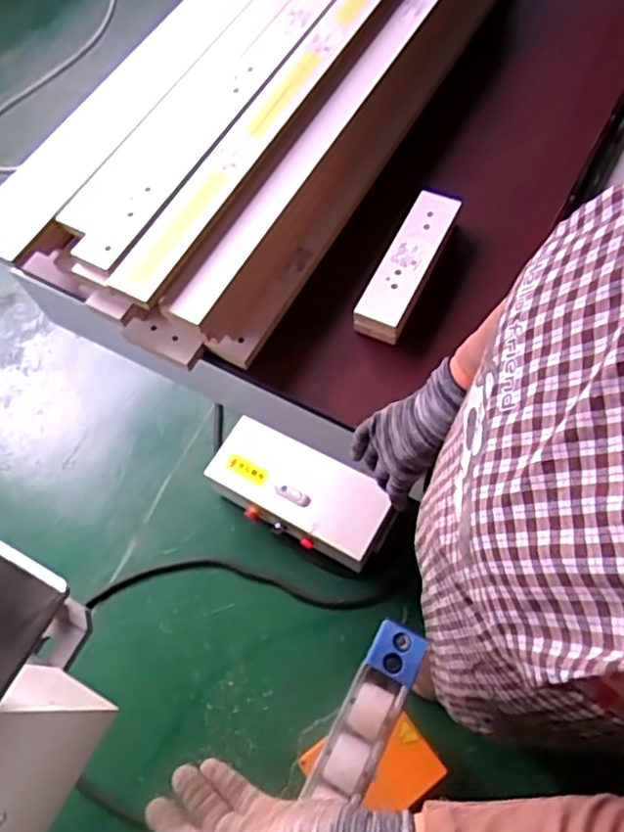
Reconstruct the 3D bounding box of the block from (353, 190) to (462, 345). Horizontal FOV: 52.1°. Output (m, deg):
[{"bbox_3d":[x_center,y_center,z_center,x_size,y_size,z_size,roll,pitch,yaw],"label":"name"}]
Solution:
[{"bbox_3d":[0.120,-0.187,0.790,0.061,0.042,0.209,22,70,14],"label":"block"}]

